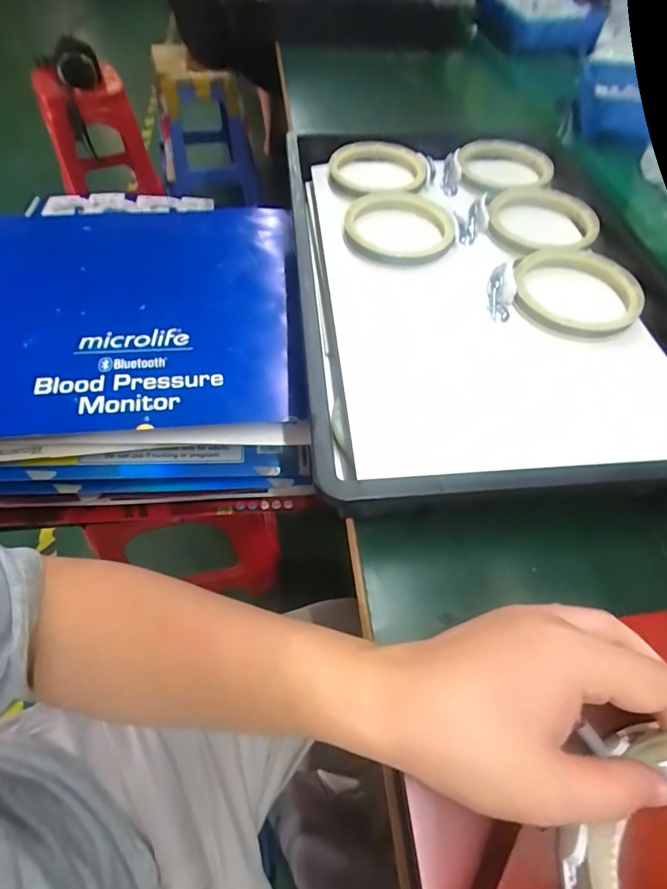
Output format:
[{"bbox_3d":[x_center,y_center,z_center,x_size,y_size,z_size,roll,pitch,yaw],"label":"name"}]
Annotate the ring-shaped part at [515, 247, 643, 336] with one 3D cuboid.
[{"bbox_3d":[0.247,-0.163,0.459,0.115,0.020,0.120,8,56,2],"label":"ring-shaped part"}]

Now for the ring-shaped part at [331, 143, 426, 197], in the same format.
[{"bbox_3d":[0.058,-0.356,0.581,0.124,0.018,0.124,2,56,-3],"label":"ring-shaped part"}]

